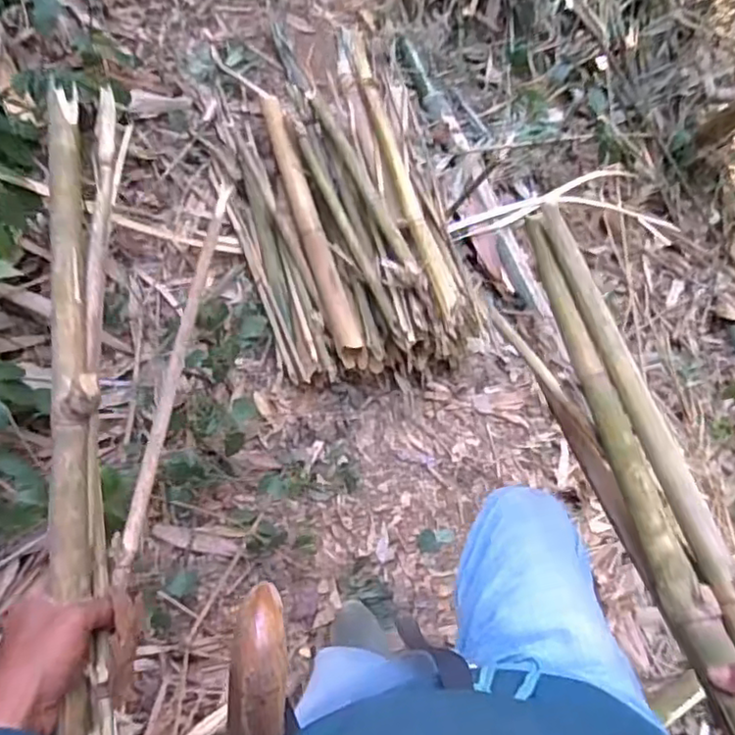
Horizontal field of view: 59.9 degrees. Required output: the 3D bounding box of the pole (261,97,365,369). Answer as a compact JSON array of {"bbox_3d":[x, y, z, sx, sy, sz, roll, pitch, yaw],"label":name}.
[{"bbox_3d":[-0.131,-0.338,1.423,0.066,0.054,0.680,-18,76,-4],"label":"pole"}]

